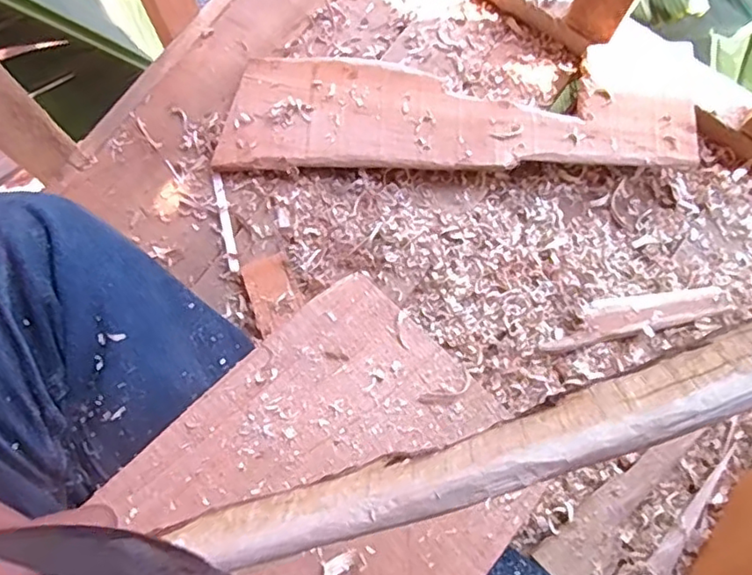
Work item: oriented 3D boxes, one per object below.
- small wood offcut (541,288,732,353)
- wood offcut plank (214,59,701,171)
[{"bbox_3d":[0.239,0.024,0.556,0.172,0.015,0.035,-13,75,-3],"label":"small wood offcut"},{"bbox_3d":[0.074,-0.171,0.591,0.451,0.015,0.109,1,79,4],"label":"wood offcut plank"}]

